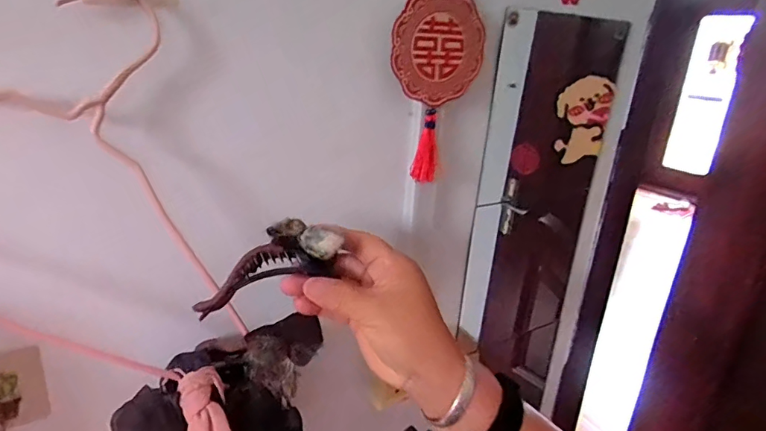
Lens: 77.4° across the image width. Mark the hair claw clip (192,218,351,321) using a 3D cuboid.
[{"bbox_3d":[-0.088,0.043,0.365,0.114,0.041,0.048,-28,27,-8],"label":"hair claw clip"}]

